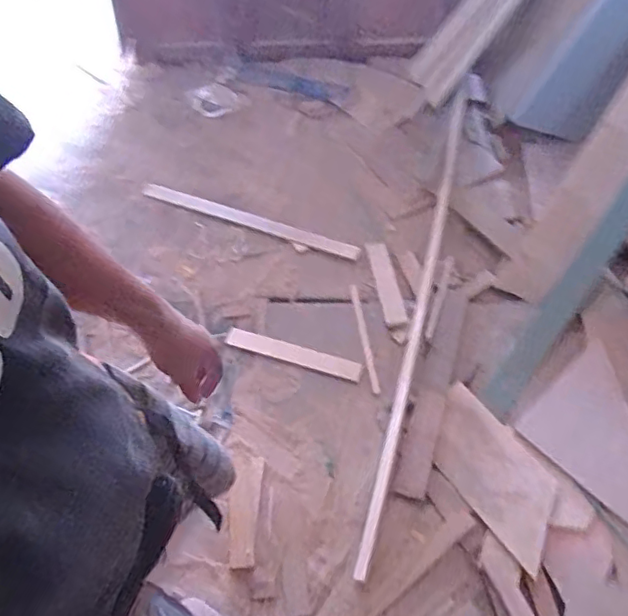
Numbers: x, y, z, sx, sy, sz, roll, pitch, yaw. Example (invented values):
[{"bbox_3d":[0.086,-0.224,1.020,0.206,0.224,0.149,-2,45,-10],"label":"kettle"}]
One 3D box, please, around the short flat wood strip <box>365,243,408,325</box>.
[{"bbox_3d":[0.207,-0.078,1.645,0.061,0.013,0.278,-11,59,-2],"label":"short flat wood strip"}]

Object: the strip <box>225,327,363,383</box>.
[{"bbox_3d":[-0.058,0.123,1.524,0.375,0.018,0.053,14,61,12],"label":"strip"}]

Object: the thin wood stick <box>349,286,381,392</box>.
[{"bbox_3d":[0.141,0.078,1.546,0.026,0.014,0.328,-10,59,-2],"label":"thin wood stick"}]

